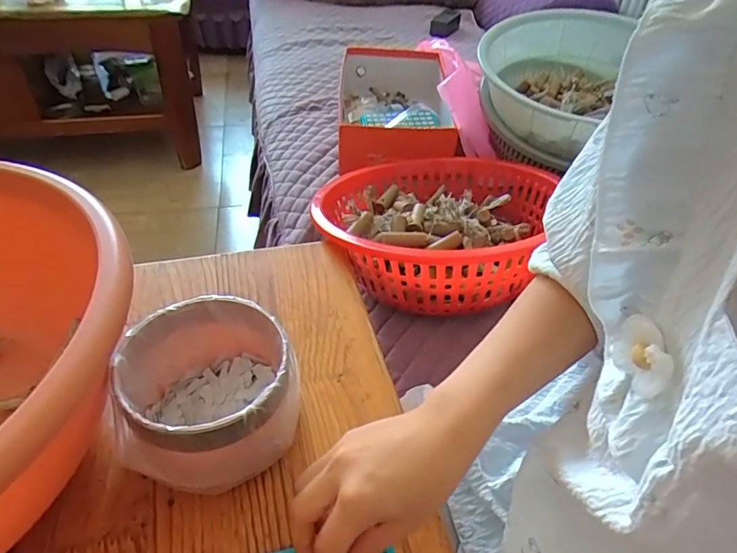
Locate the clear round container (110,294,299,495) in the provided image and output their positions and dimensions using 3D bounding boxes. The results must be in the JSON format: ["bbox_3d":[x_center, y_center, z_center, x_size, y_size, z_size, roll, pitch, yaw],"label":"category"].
[{"bbox_3d":[-0.114,0.084,0.365,0.113,0.084,0.112,2,41,-1],"label":"clear round container"}]

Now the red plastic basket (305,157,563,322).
[{"bbox_3d":[0.080,-0.088,0.655,0.283,0.122,0.323,14,42,12],"label":"red plastic basket"}]

